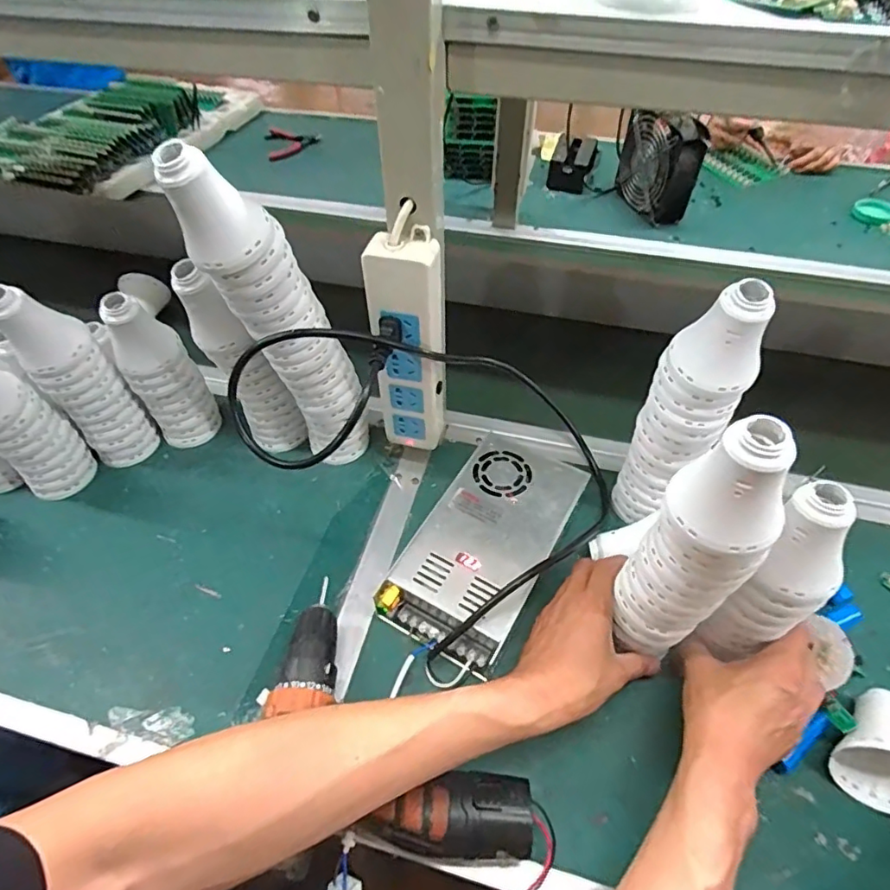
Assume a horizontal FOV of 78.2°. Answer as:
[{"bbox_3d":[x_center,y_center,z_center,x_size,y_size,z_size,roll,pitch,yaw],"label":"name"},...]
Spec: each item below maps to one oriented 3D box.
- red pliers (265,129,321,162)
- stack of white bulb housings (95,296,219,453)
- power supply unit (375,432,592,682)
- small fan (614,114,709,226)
[{"bbox_3d":[-0.325,-0.648,1.177,0.114,0.028,0.098,-13,53,-8],"label":"red pliers"},{"bbox_3d":[-0.304,-0.080,0.586,0.064,0.195,0.056,-30,57,-22],"label":"stack of white bulb housings"},{"bbox_3d":[0.042,0.094,0.523,0.118,0.054,0.218,26,56,20],"label":"power supply unit"},{"bbox_3d":[0.357,-0.471,0.920,0.064,0.147,0.150,-16,53,-12],"label":"small fan"}]

